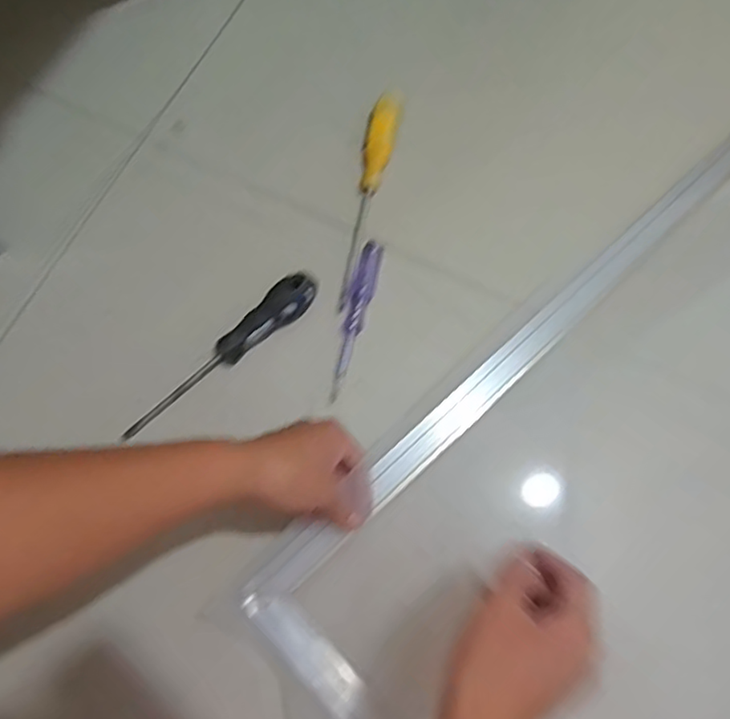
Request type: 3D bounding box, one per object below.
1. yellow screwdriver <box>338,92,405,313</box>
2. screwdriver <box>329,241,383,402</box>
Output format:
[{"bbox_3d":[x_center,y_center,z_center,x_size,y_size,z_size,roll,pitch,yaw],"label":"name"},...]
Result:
[{"bbox_3d":[0.000,-0.150,0.586,0.028,0.034,0.209,12,74,5],"label":"yellow screwdriver"},{"bbox_3d":[-0.008,-0.035,0.565,0.021,0.019,0.148,13,74,6],"label":"screwdriver"}]

